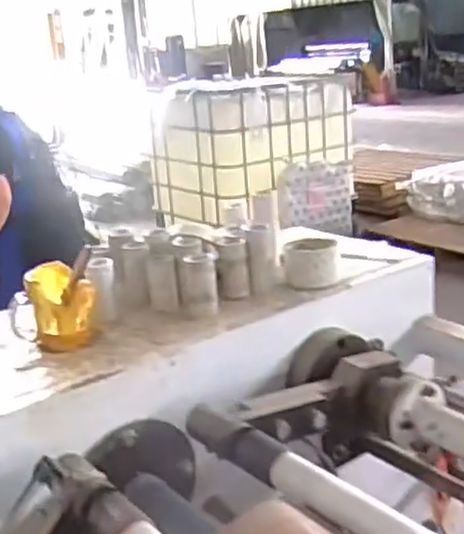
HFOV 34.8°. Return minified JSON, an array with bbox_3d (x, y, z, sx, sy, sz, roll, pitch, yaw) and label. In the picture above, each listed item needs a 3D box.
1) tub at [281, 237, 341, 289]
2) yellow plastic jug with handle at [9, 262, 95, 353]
[{"bbox_3d":[0.121,-0.010,1.117,0.085,0.059,0.080,-4,17,1],"label":"tub"},{"bbox_3d":[-0.234,0.054,0.967,0.103,0.095,0.084,-9,18,-14],"label":"yellow plastic jug with handle"}]

